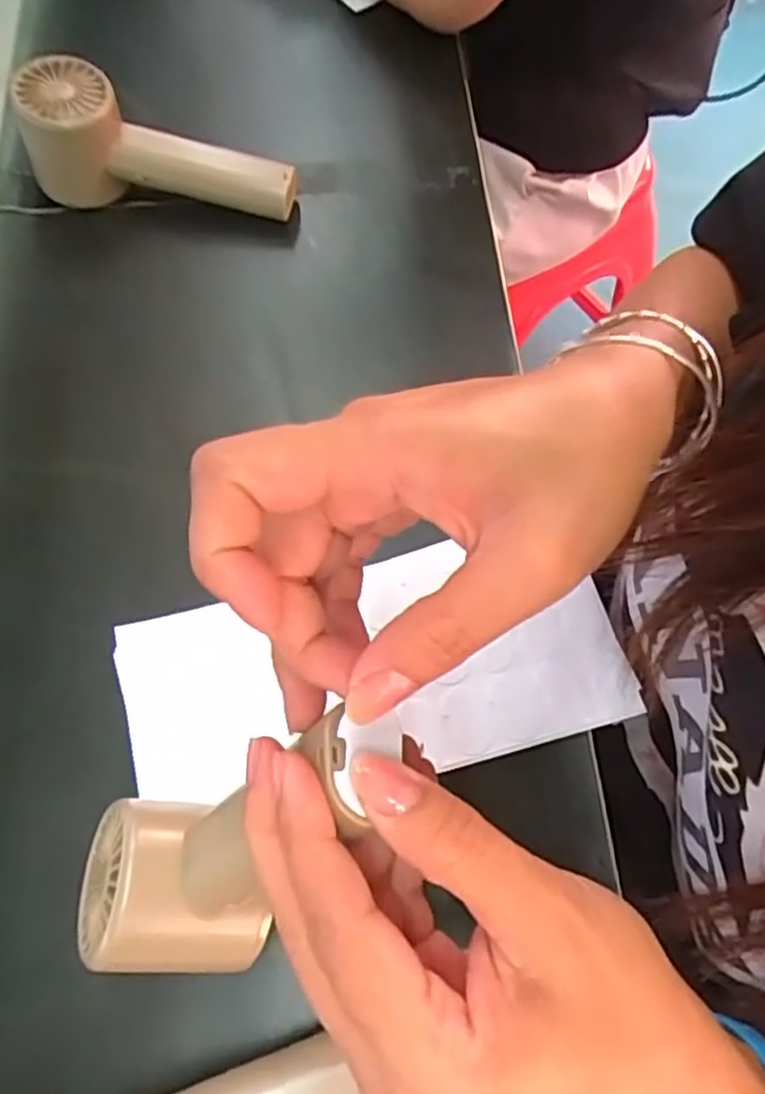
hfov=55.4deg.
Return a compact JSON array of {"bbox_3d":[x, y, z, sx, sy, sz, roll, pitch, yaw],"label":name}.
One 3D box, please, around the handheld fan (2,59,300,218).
[{"bbox_3d":[-0.131,-0.233,0.437,0.159,0.058,0.051,11,67,-10],"label":"handheld fan"}]

